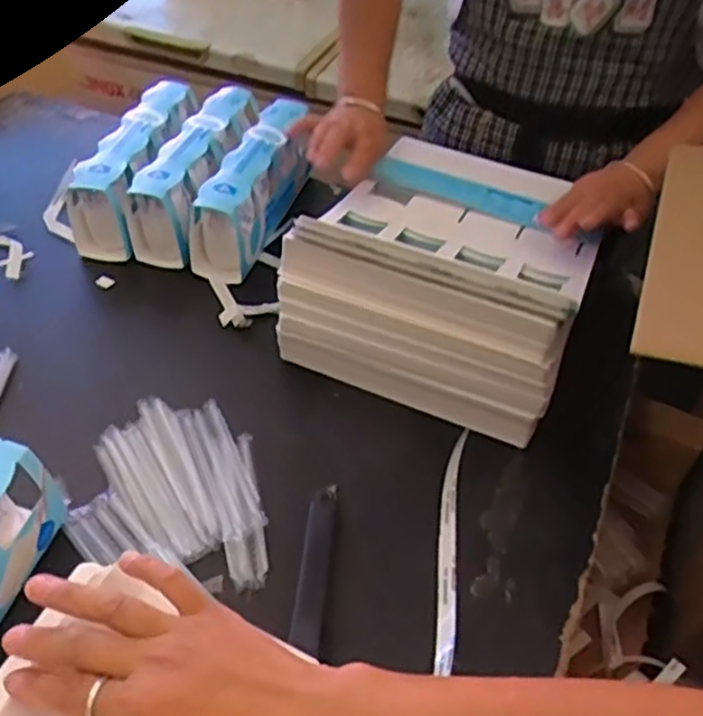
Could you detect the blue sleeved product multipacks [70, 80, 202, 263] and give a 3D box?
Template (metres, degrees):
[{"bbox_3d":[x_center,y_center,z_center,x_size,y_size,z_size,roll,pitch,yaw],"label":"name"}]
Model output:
[{"bbox_3d":[-0.267,-0.241,0.902,0.075,0.102,0.259,12,46,5],"label":"blue sleeved product multipacks"}]

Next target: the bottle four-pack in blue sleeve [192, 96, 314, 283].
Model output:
[{"bbox_3d":[-0.117,-0.214,0.883,0.075,0.115,0.257,15,46,8],"label":"bottle four-pack in blue sleeve"}]

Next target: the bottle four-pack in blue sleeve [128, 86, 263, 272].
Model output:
[{"bbox_3d":[-0.185,-0.231,0.896,0.081,0.104,0.256,14,46,7],"label":"bottle four-pack in blue sleeve"}]

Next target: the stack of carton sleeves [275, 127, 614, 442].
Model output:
[{"bbox_3d":[0.110,-0.107,0.786,0.273,0.160,0.338,20,47,13],"label":"stack of carton sleeves"}]

